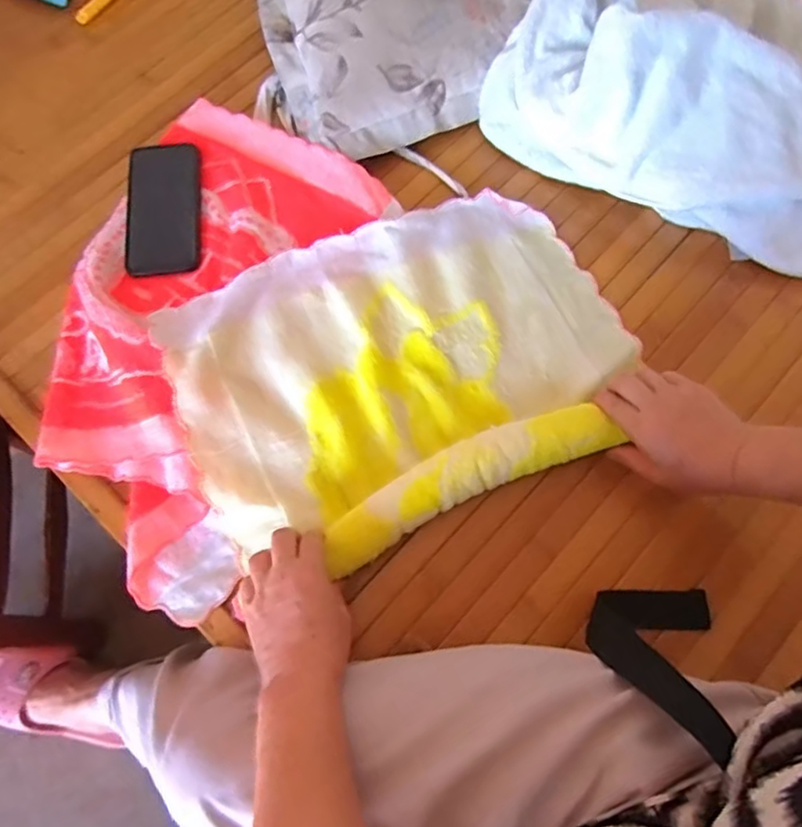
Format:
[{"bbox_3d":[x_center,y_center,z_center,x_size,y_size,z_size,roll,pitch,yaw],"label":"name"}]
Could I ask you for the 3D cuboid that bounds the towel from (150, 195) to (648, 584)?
[{"bbox_3d":[0.003,-0.050,0.573,0.407,0.051,0.294,-25,73,-6],"label":"towel"}]

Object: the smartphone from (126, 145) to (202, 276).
[{"bbox_3d":[-0.251,-0.220,0.646,0.076,0.008,0.159,-7,70,-4],"label":"smartphone"}]

